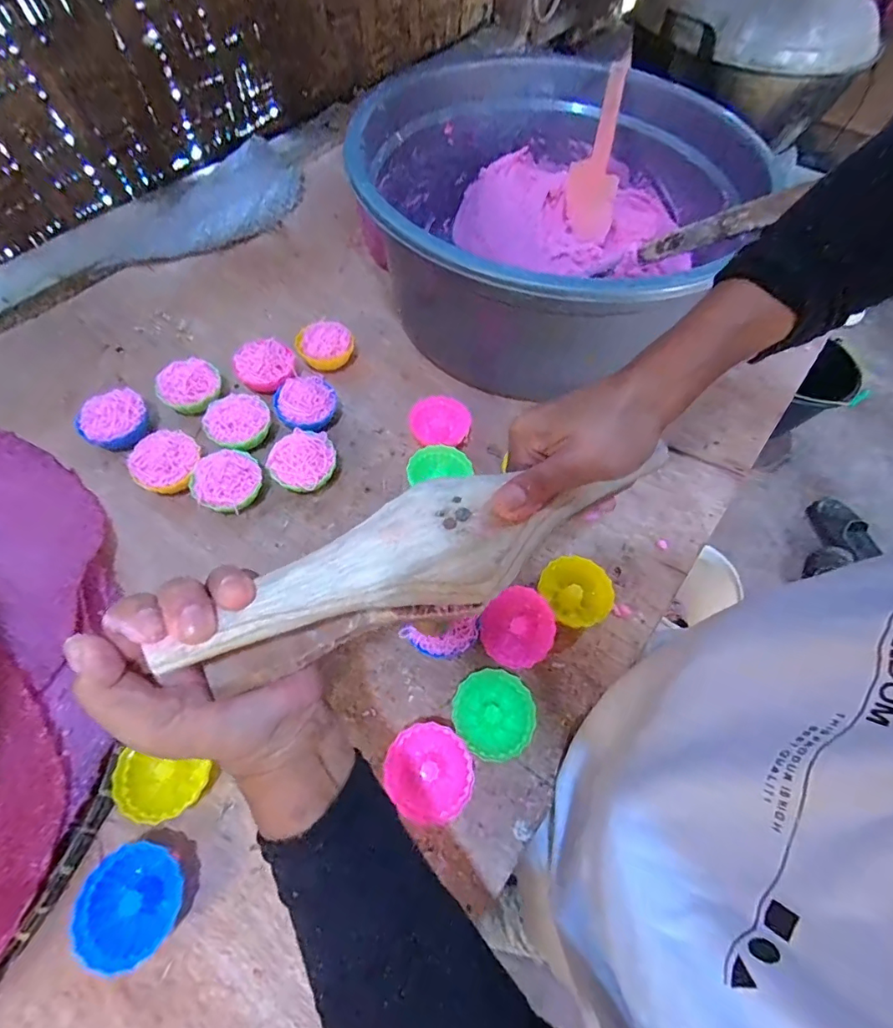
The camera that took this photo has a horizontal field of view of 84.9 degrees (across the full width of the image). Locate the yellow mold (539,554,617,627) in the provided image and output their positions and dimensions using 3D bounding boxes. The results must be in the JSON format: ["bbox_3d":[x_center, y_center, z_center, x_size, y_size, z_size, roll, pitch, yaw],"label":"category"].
[{"bbox_3d":[0.114,0.066,0.426,0.054,0.016,0.062,-39,79,5],"label":"yellow mold"}]

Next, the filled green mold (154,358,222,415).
[{"bbox_3d":[-0.261,-0.129,0.500,0.061,0.038,0.057,-30,67,-18],"label":"filled green mold"}]

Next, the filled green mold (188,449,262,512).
[{"bbox_3d":[-0.202,-0.029,0.454,0.060,0.042,0.060,2,62,-3],"label":"filled green mold"}]

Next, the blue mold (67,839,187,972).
[{"bbox_3d":[-0.198,0.245,0.310,0.058,0.028,0.059,2,62,-3],"label":"blue mold"}]

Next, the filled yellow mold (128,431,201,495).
[{"bbox_3d":[-0.261,-0.046,0.461,0.059,0.033,0.059,2,62,-3],"label":"filled yellow mold"}]

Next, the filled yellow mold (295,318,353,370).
[{"bbox_3d":[-0.135,-0.187,0.546,0.061,0.043,0.054,-16,64,-12],"label":"filled yellow mold"}]

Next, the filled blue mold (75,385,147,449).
[{"bbox_3d":[-0.323,-0.089,0.481,0.062,0.039,0.052,-35,69,-20],"label":"filled blue mold"}]

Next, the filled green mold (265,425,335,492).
[{"bbox_3d":[-0.135,-0.047,0.466,0.061,0.043,0.061,2,62,-3],"label":"filled green mold"}]

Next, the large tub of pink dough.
[{"bbox_3d":[0.096,-0.315,0.553,0.376,0.186,0.398,2,62,-3],"label":"large tub of pink dough"}]

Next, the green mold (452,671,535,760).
[{"bbox_3d":[0.036,0.154,0.376,0.059,0.020,0.062,2,62,-3],"label":"green mold"}]

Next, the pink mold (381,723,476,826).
[{"bbox_3d":[-0.012,0.183,0.349,0.060,0.028,0.056,2,62,-3],"label":"pink mold"}]

